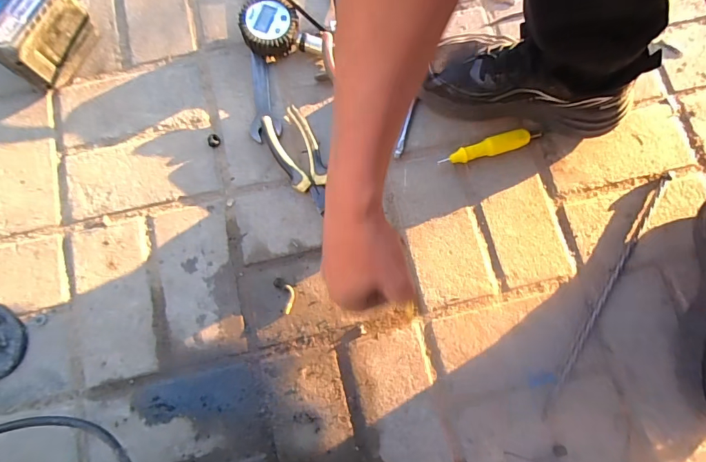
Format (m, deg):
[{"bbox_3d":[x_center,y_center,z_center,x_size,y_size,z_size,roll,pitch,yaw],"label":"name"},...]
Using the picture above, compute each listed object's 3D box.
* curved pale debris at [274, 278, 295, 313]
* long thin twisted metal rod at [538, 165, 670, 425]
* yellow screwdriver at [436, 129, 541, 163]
[{"bbox_3d":[-0.078,0.074,0.485,0.019,0.007,0.043,-26,79,-5],"label":"curved pale debris"},{"bbox_3d":[0.299,0.068,0.481,0.012,0.006,0.328,32,80,7],"label":"long thin twisted metal rod"},{"bbox_3d":[0.174,-0.106,0.521,0.128,0.019,0.022,-16,79,-3],"label":"yellow screwdriver"}]

